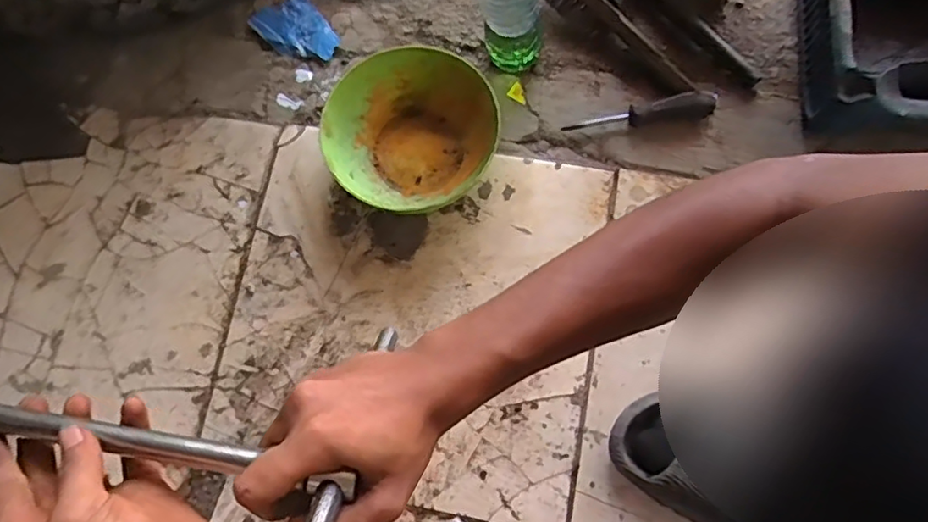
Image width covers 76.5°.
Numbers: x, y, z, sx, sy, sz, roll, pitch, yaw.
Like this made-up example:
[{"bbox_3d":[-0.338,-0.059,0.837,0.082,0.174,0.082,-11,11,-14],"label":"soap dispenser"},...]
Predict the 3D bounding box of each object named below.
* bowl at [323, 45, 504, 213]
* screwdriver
[{"bbox_3d":[-0.061,-0.145,0.676,0.190,0.078,0.175,-1,77,3],"label":"bowl"},{"bbox_3d":[0.205,-0.173,0.693,0.170,0.030,0.025,-6,77,17],"label":"screwdriver"}]

